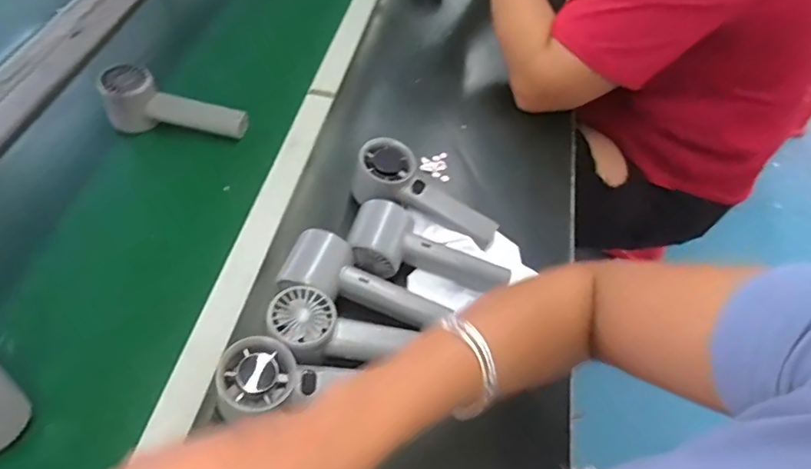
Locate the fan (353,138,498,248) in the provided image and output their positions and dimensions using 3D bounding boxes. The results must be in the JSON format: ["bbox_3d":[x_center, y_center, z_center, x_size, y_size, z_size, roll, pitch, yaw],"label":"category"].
[{"bbox_3d":[0.020,-0.034,0.549,0.160,0.056,0.053,32,57,1],"label":"fan"}]

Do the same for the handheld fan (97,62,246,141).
[{"bbox_3d":[-0.255,-0.137,0.592,0.150,0.052,0.054,14,53,-7],"label":"handheld fan"}]

